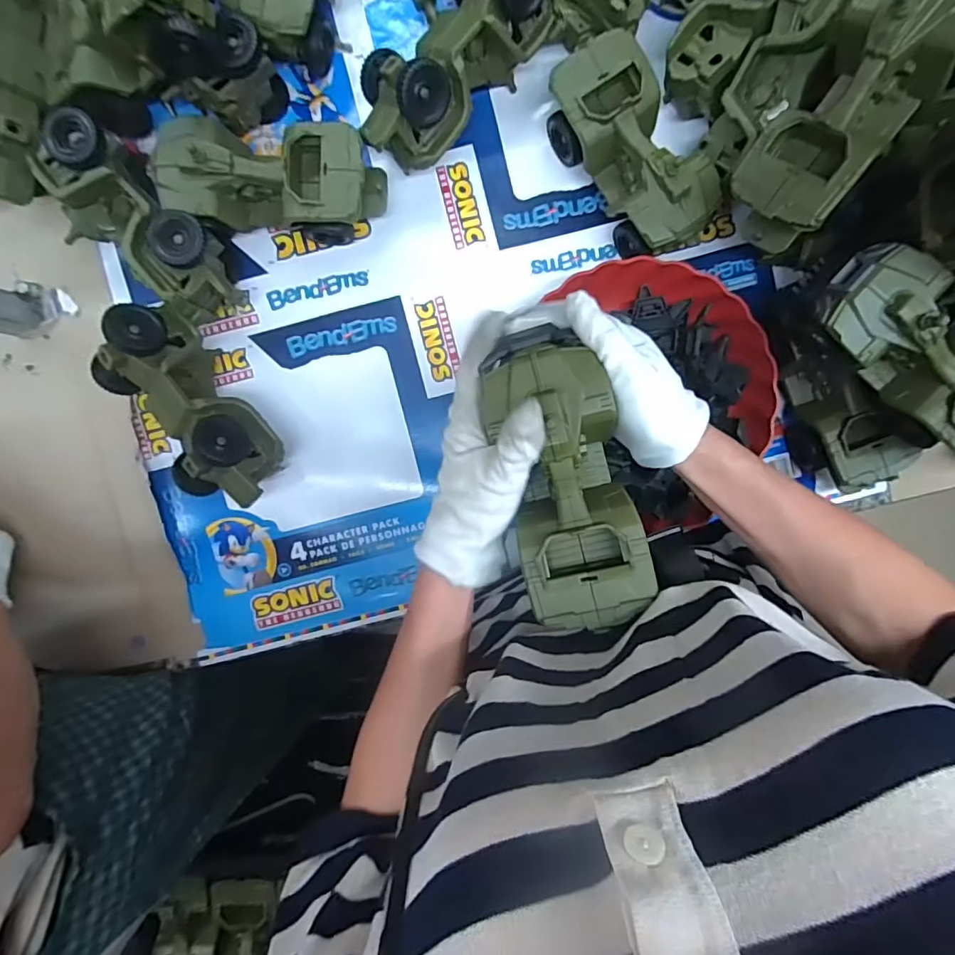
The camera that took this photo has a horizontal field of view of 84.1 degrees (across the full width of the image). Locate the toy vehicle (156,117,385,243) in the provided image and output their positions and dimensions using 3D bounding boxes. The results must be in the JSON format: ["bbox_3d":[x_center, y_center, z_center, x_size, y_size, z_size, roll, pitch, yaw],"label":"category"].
[{"bbox_3d":[-0.175,-0.259,0.466,0.182,0.082,0.079,1,95,0],"label":"toy vehicle"}]

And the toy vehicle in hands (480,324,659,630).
[{"bbox_3d":[0.056,0.003,0.341,0.076,0.057,0.179,-13,93,1],"label":"toy vehicle in hands"}]

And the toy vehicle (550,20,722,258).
[{"bbox_3d":[0.134,-0.282,0.461,0.080,0.069,0.171,-33,95,3],"label":"toy vehicle"}]

